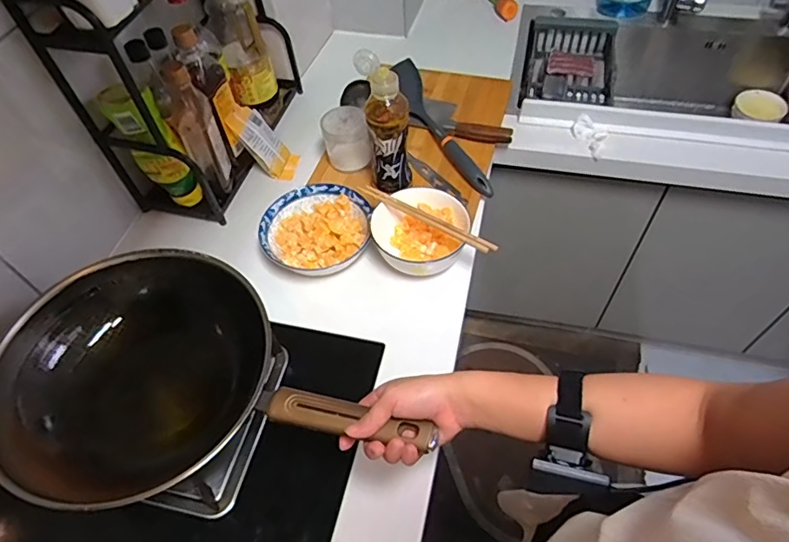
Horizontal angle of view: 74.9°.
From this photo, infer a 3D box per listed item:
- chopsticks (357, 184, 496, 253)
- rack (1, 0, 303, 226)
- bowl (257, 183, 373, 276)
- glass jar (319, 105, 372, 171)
[{"bbox_3d":[0.046,-0.084,0.782,0.241,0.016,0.017,29,61,23],"label":"chopsticks"},{"bbox_3d":[-0.343,-0.358,0.862,0.187,0.391,0.387,7,54,10],"label":"rack"},{"bbox_3d":[-0.126,-0.065,0.838,0.175,0.054,0.151,-23,55,-12],"label":"bowl"},{"bbox_3d":[-0.085,-0.236,0.923,0.080,0.093,0.077,-2,53,3],"label":"glass jar"}]

